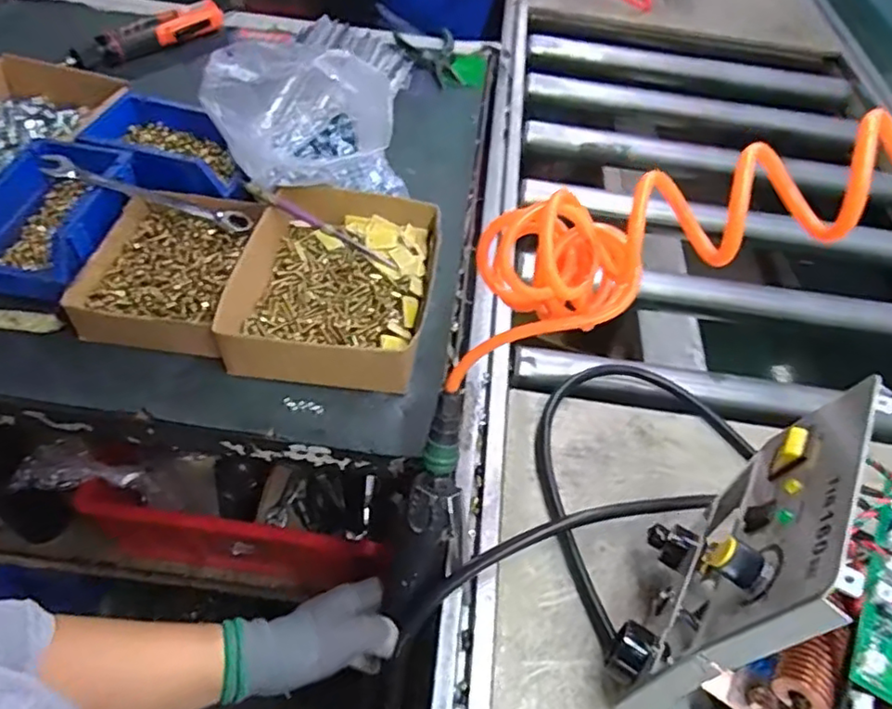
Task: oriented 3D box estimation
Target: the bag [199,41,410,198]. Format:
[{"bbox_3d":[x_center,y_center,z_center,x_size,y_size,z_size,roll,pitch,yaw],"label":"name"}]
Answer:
[{"bbox_3d":[-0.138,-0.233,0.615,0.179,0.134,0.093,-23,57,-24],"label":"bag"}]

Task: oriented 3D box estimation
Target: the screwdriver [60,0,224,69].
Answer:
[{"bbox_3d":[-0.424,-0.450,0.871,0.035,0.042,0.243,34,54,19],"label":"screwdriver"}]

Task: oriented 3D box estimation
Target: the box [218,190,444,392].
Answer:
[{"bbox_3d":[-0.101,-0.073,0.585,0.170,0.052,0.219,9,50,-1],"label":"box"}]

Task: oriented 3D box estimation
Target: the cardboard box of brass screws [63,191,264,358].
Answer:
[{"bbox_3d":[-0.261,-0.086,0.585,0.134,0.037,0.175,8,50,-1],"label":"cardboard box of brass screws"}]

